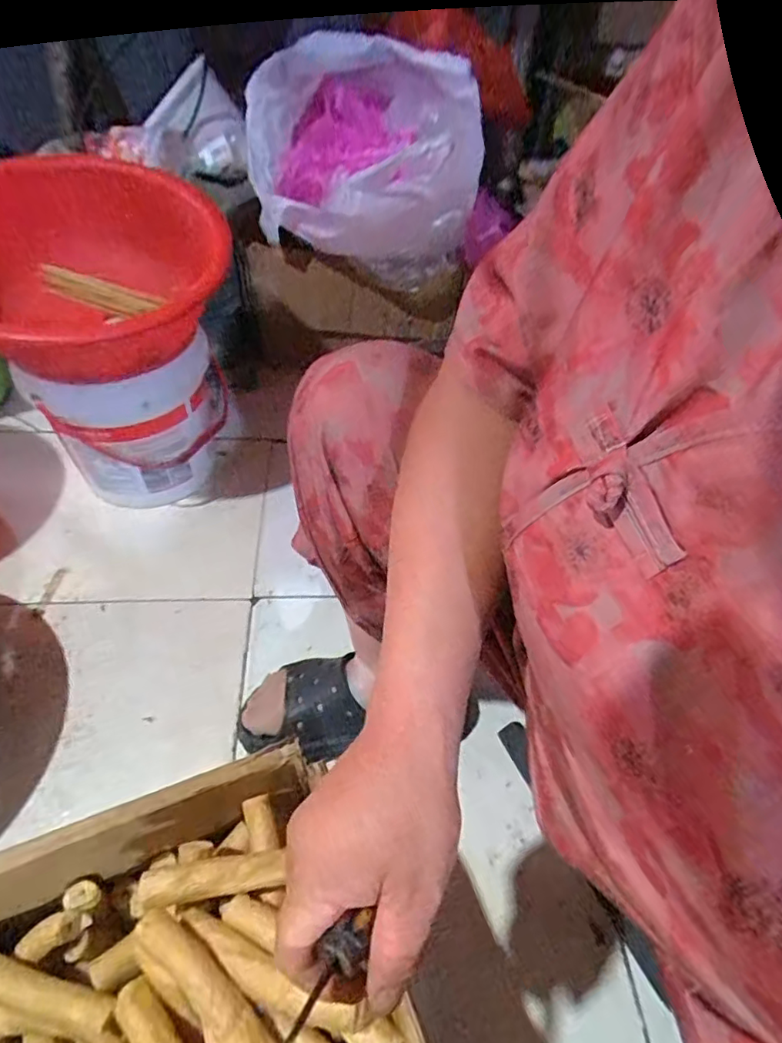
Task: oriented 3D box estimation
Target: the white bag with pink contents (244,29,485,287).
[{"bbox_3d":[-0.053,-0.637,0.956,0.368,0.261,0.386,-3,51,-8],"label":"white bag with pink contents"}]

